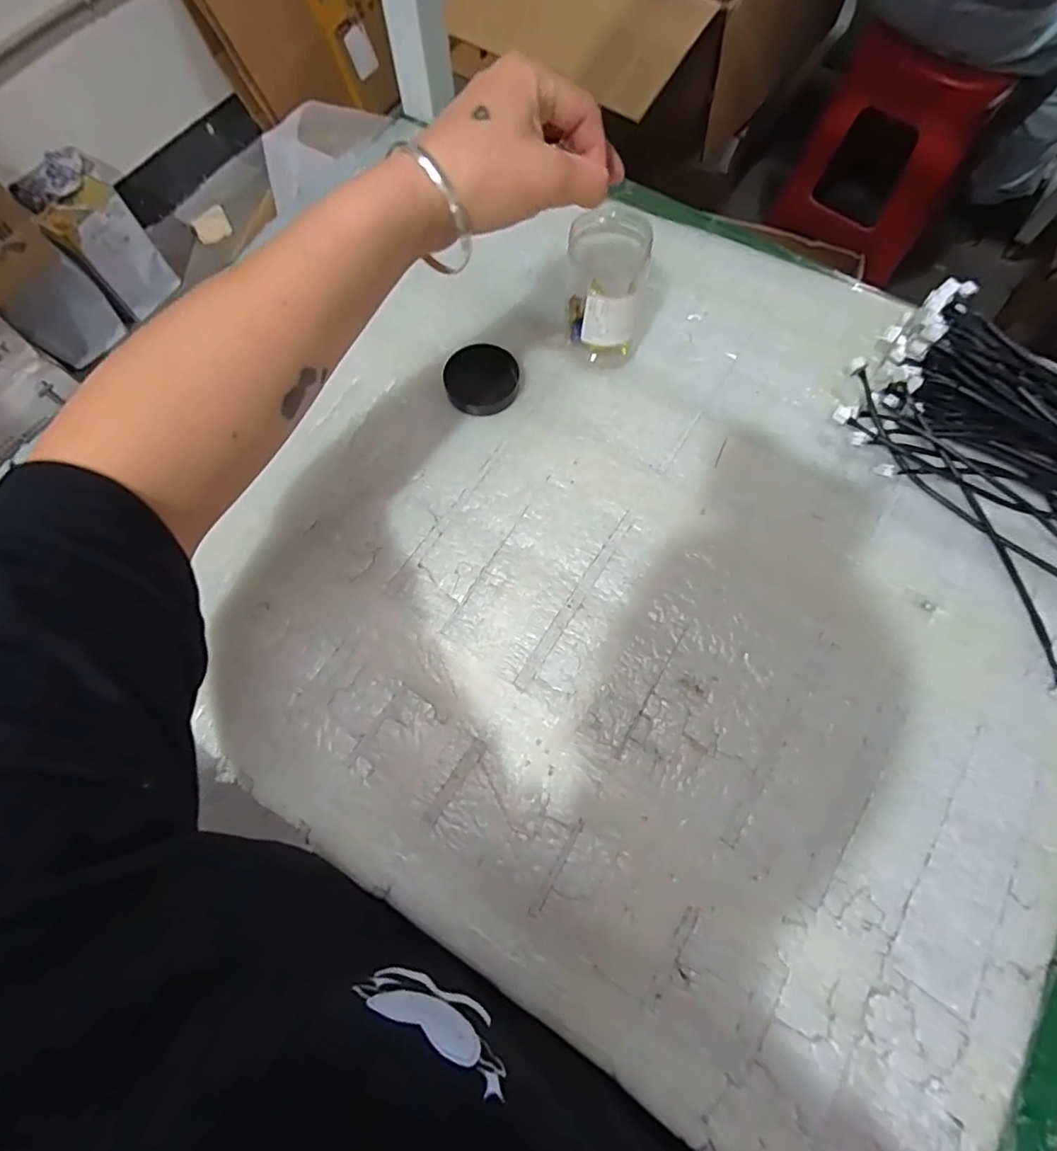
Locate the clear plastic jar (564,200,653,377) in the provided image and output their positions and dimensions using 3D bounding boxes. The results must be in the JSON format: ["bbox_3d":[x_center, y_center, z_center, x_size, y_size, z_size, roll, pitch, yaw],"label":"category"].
[{"bbox_3d":[0.059,-0.209,0.416,0.059,0.094,0.066,12,71,5],"label":"clear plastic jar"}]

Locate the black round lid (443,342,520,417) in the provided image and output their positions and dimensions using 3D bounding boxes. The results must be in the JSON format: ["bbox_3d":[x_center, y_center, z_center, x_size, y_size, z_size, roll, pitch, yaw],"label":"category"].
[{"bbox_3d":[-0.036,-0.154,0.440,0.055,0.014,0.057,0,71,0],"label":"black round lid"}]

